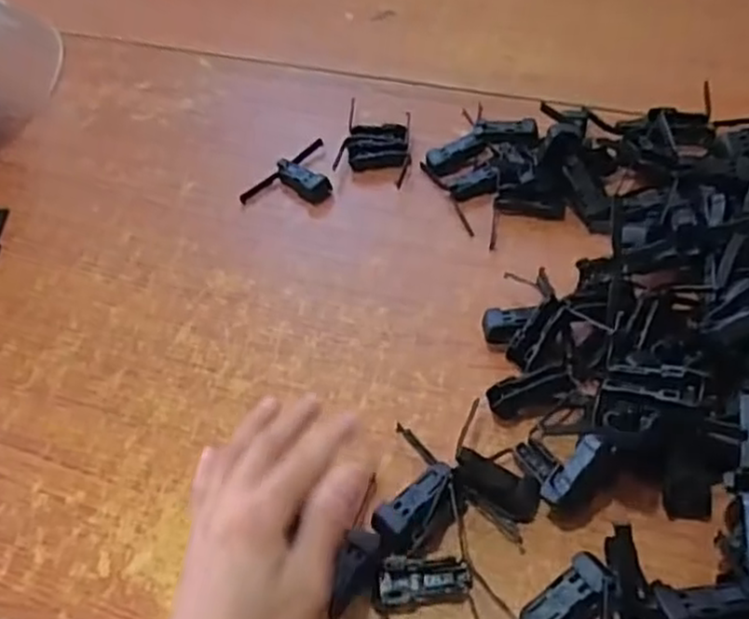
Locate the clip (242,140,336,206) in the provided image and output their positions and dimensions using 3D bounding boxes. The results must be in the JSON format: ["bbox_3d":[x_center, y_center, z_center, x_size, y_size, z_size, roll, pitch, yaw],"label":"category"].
[{"bbox_3d":[-0.058,-0.101,0.558,0.083,0.013,0.049,-40,58,-23],"label":"clip"}]

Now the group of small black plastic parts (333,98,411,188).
[{"bbox_3d":[0.002,-0.137,0.579,0.058,0.012,0.088,5,52,10],"label":"group of small black plastic parts"}]

